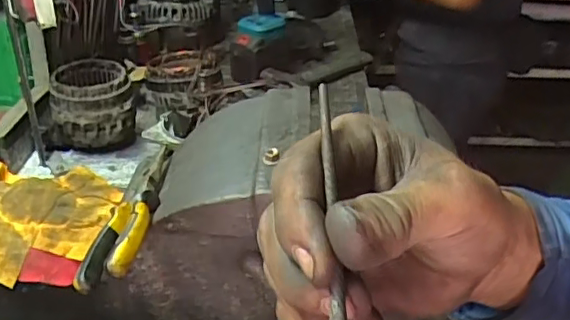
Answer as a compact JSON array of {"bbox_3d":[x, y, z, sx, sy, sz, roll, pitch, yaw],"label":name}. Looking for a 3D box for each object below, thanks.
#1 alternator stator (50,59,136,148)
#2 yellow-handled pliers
[{"bbox_3d":[-0.316,-0.089,0.963,0.128,0.110,0.130,-13,33,-22],"label":"alternator stator"},{"bbox_3d":[-0.134,0.043,0.536,0.046,0.033,0.184,4,31,5],"label":"yellow-handled pliers"}]

